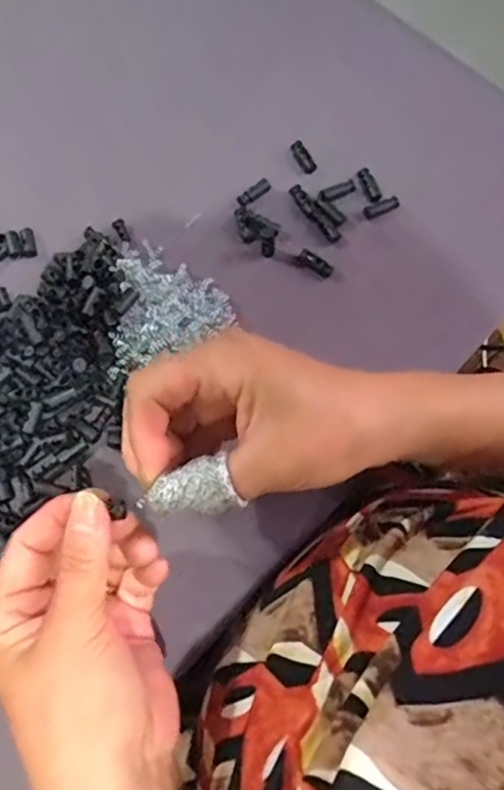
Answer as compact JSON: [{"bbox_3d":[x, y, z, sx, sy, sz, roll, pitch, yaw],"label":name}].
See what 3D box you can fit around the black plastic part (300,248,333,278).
[{"bbox_3d":[0.042,-0.087,0.393,0.024,0.010,0.007,34,75,10],"label":"black plastic part"}]

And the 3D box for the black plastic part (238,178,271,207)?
[{"bbox_3d":[0.001,-0.140,0.410,0.028,0.007,0.010,-41,77,-13],"label":"black plastic part"}]

